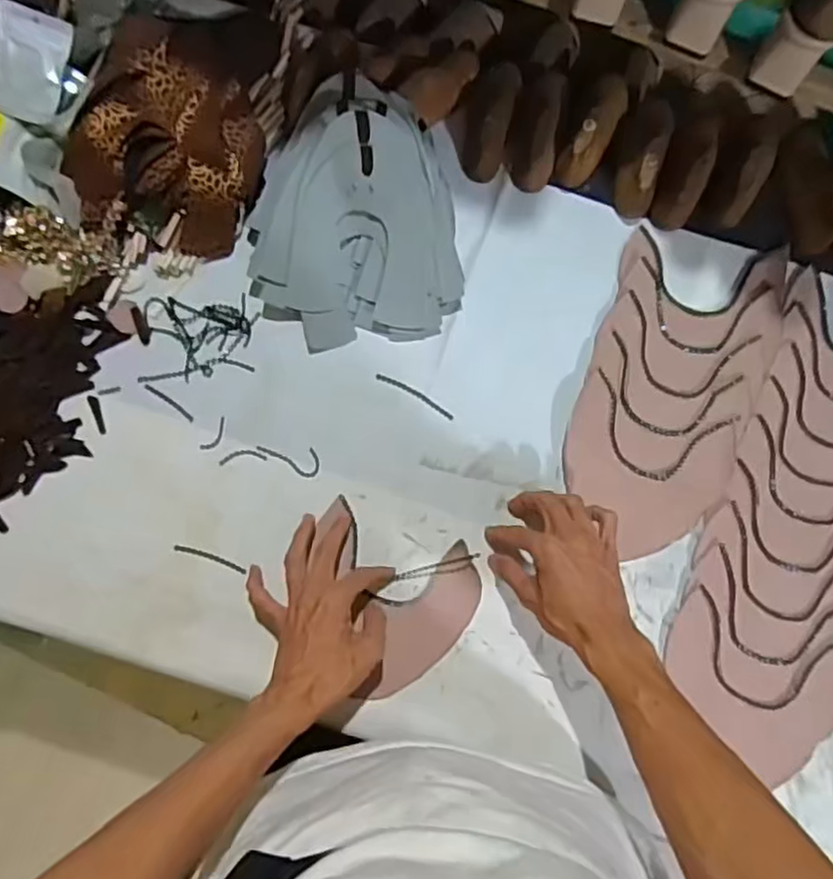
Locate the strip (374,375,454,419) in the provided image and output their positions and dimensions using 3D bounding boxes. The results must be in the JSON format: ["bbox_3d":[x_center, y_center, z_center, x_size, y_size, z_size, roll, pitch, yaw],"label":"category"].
[{"bbox_3d":[-0.001,-0.044,0.660,0.086,0.004,0.009,29,80,6],"label":"strip"}]

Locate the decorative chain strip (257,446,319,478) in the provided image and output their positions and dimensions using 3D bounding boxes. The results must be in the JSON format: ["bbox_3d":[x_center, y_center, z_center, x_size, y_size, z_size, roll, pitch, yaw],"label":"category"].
[{"bbox_3d":[-0.122,0.013,0.647,0.063,0.004,0.027,30,81,6],"label":"decorative chain strip"}]

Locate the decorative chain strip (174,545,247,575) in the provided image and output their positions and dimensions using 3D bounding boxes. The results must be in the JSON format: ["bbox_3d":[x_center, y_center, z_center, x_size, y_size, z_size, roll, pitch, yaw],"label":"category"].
[{"bbox_3d":[-0.194,0.112,0.625,0.070,0.004,0.007,19,80,4],"label":"decorative chain strip"}]

